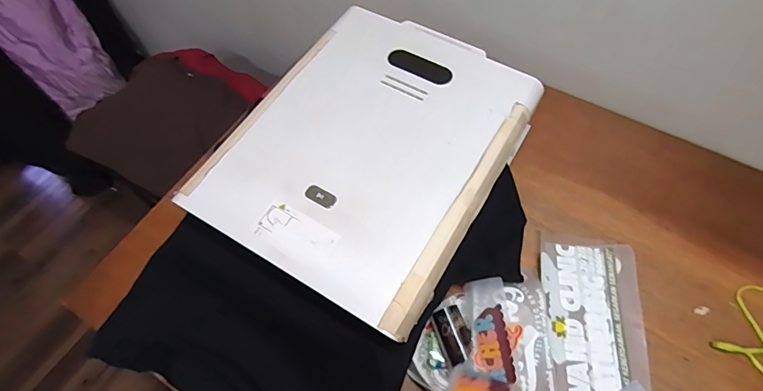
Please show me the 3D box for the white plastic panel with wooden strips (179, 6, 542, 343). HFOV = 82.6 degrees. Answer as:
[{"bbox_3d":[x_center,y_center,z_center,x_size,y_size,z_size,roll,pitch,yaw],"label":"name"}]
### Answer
[{"bbox_3d":[-0.012,-0.093,0.702,0.400,0.030,0.500,28,68,15],"label":"white plastic panel with wooden strips"}]

